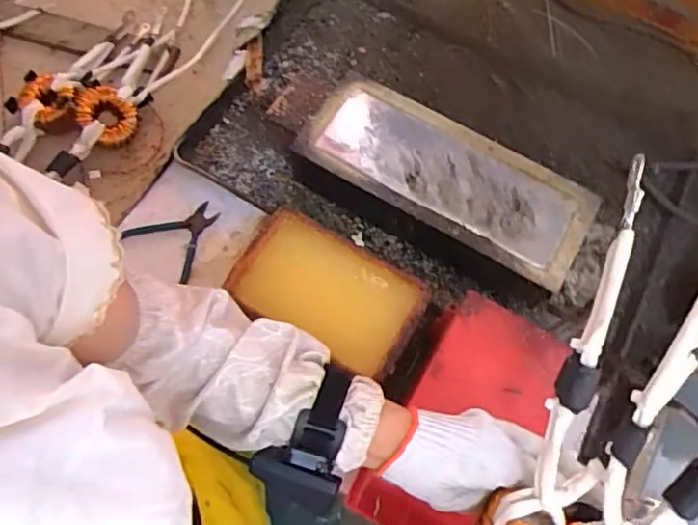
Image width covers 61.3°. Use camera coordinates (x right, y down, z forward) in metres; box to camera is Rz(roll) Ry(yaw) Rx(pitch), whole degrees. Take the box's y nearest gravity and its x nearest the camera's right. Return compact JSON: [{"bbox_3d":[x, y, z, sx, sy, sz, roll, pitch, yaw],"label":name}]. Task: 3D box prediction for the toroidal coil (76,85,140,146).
[{"bbox_3d":[-0.316,-0.192,0.768,0.073,0.023,0.073,-1,93,-20],"label":"toroidal coil"}]

